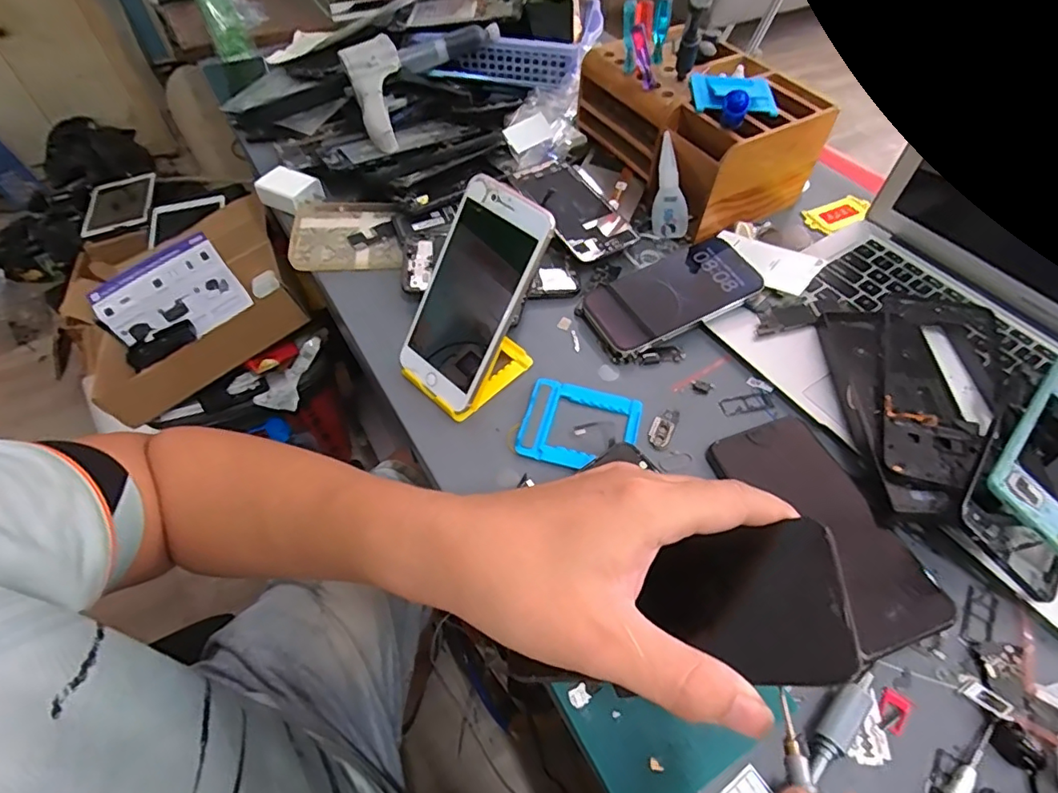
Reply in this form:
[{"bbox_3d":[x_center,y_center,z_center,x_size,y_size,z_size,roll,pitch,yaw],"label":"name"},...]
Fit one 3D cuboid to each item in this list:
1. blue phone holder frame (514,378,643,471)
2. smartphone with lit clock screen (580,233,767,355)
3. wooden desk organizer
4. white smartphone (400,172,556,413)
[{"bbox_3d":[0.037,0.021,0.400,0.085,0.004,0.073,13,55,8],"label":"blue phone holder frame"},{"bbox_3d":[0.120,-0.088,0.461,0.142,0.010,0.073,-27,62,-8],"label":"smartphone with lit clock screen"},{"bbox_3d":[0.164,-0.271,0.537,0.147,0.089,0.208,-26,59,-19],"label":"wooden desk organizer"},{"bbox_3d":[-0.041,-0.069,0.384,0.074,0.155,0.009,40,26,24],"label":"white smartphone"}]

